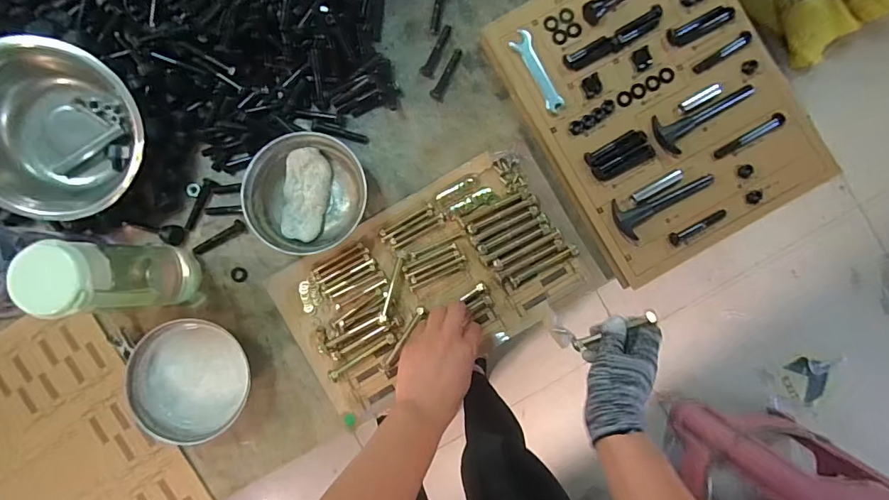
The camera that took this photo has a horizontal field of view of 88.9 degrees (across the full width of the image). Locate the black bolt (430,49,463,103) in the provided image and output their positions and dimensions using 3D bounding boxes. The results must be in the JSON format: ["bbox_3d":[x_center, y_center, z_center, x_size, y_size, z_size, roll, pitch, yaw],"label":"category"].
[{"bbox_3d":[0.003,-0.234,0.599,0.018,0.014,0.075,23,90,0],"label":"black bolt"}]

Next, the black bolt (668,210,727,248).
[{"bbox_3d":[0.316,-0.027,0.560,0.078,0.015,0.018,-25,90,0],"label":"black bolt"}]

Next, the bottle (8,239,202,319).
[{"bbox_3d":[-0.340,0.029,0.490,0.074,0.200,0.074,0,90,-2],"label":"bottle"}]

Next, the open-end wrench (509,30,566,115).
[{"bbox_3d":[0.120,-0.230,0.583,0.031,0.009,0.117,-27,87,-5],"label":"open-end wrench"}]

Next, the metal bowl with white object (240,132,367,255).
[{"bbox_3d":[-0.173,-0.072,0.567,0.137,0.048,0.141,0,90,0],"label":"metal bowl with white object"}]

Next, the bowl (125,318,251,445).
[{"bbox_3d":[-0.307,0.158,0.561,0.141,0.042,0.143,0,90,-2],"label":"bowl"}]

